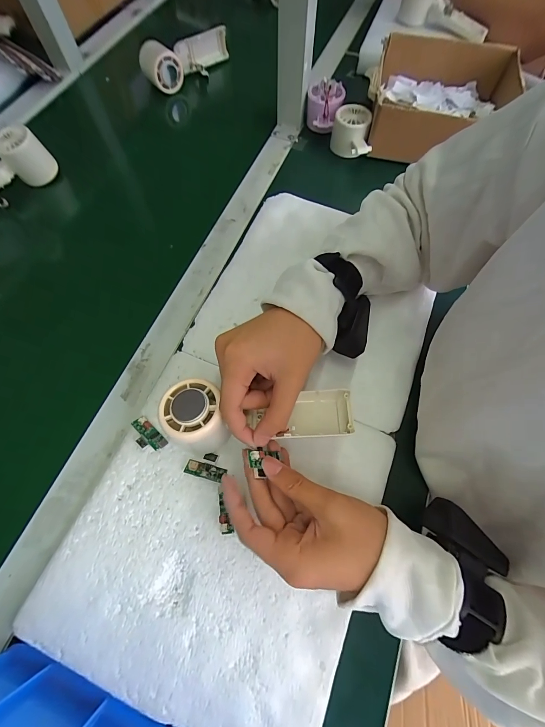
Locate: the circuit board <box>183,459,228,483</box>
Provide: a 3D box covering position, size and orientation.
[{"bbox_3d":[-0.064,0.101,0.298,0.037,0.007,0.013,13,67,6],"label":"circuit board"}]

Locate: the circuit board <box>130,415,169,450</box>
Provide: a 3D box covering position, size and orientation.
[{"bbox_3d":[-0.121,0.071,0.308,0.039,0.011,0.020,40,72,16],"label":"circuit board"}]

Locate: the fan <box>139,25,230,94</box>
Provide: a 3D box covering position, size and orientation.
[{"bbox_3d":[-0.150,-0.541,0.558,0.048,0.072,0.157,42,72,17],"label":"fan"}]

